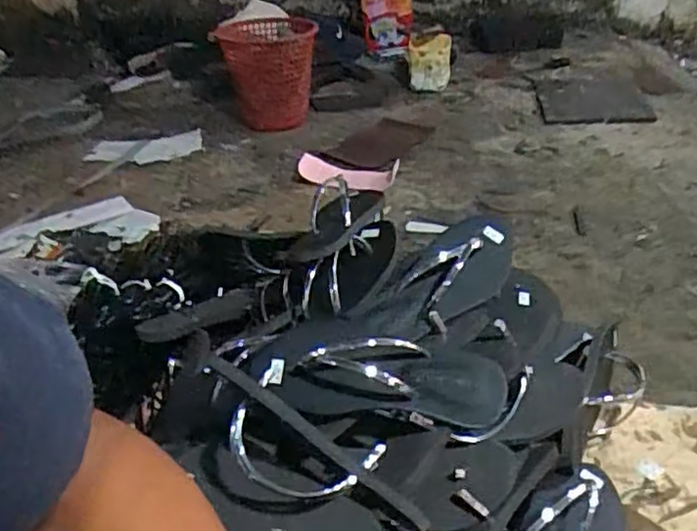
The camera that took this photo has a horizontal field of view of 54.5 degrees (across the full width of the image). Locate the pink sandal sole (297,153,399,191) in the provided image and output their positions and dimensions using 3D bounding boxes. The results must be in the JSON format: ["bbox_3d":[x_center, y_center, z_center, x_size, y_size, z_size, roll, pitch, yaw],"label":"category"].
[{"bbox_3d":[0.003,-0.204,1.440,0.212,0.070,0.056,-2,33,7],"label":"pink sandal sole"}]

